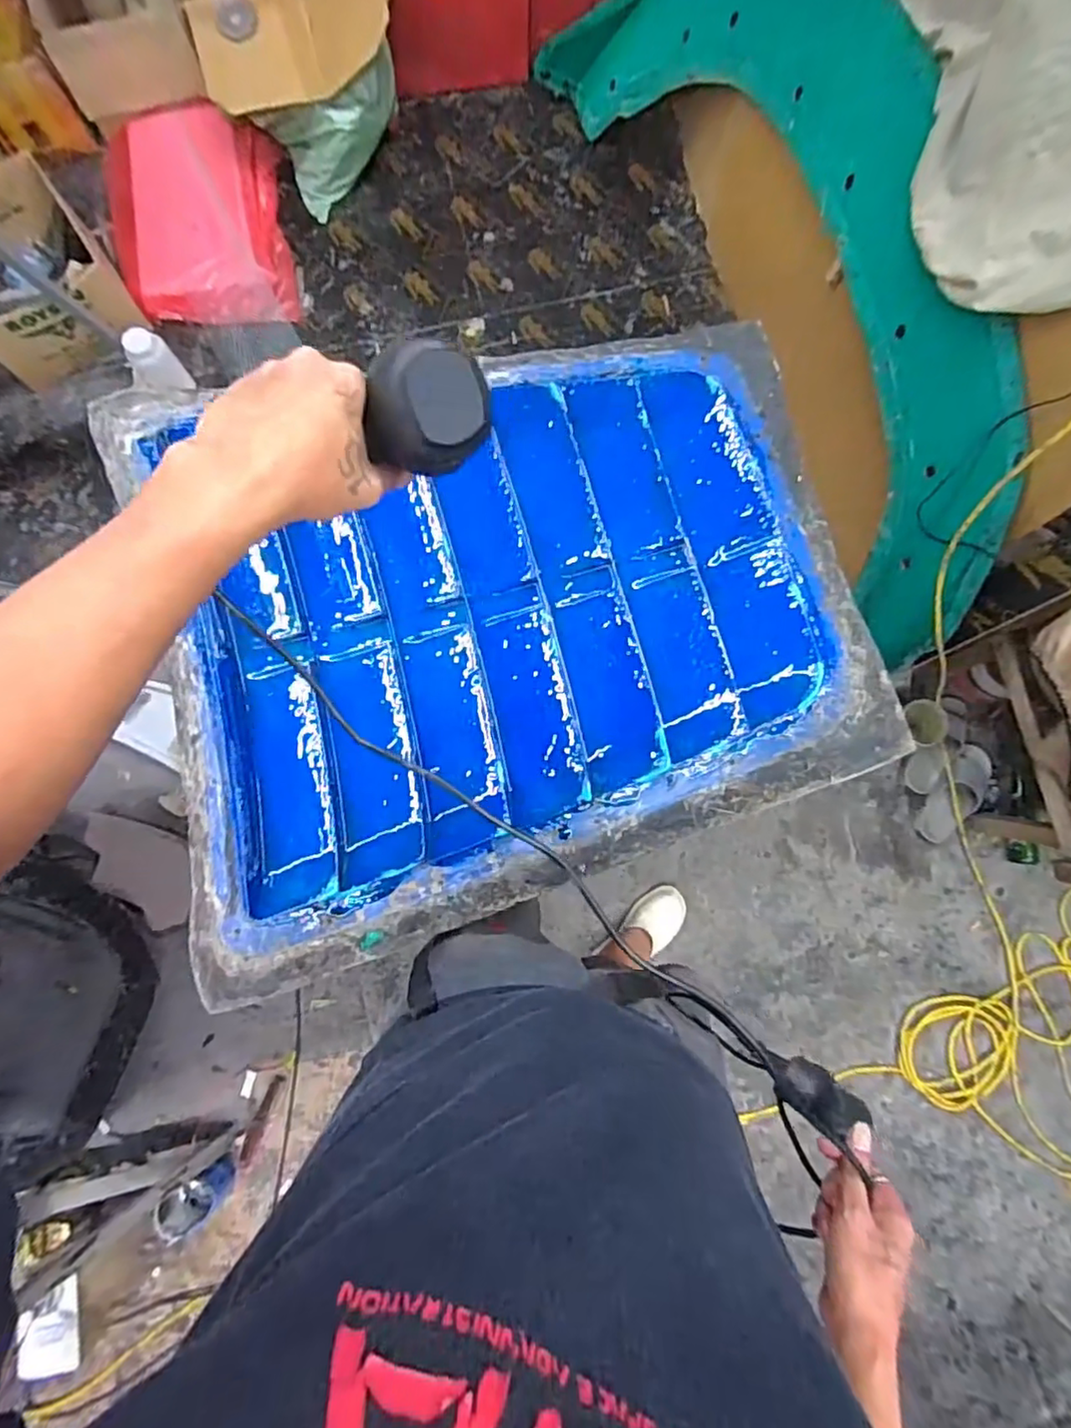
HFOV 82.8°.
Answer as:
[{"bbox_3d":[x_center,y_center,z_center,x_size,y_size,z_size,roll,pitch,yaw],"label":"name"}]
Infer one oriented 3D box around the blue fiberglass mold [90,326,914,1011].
[{"bbox_3d":[-0.051,-0.143,0.705,0.804,0.058,0.699,-17,82,-5],"label":"blue fiberglass mold"}]

